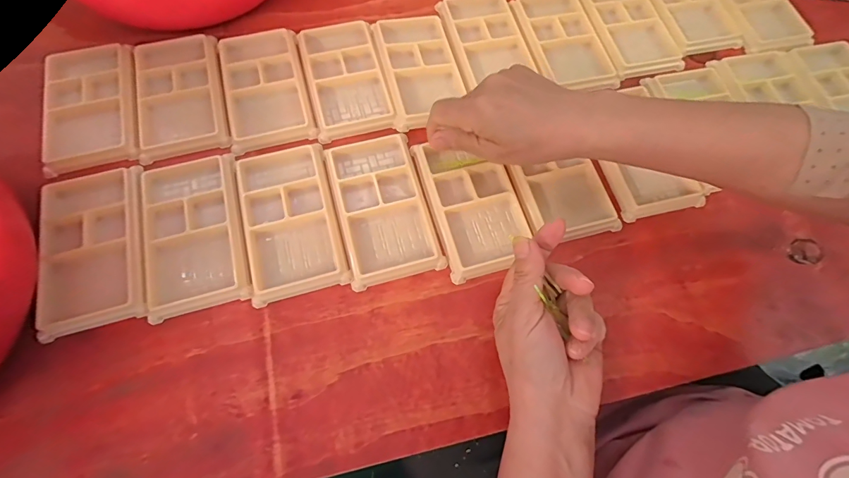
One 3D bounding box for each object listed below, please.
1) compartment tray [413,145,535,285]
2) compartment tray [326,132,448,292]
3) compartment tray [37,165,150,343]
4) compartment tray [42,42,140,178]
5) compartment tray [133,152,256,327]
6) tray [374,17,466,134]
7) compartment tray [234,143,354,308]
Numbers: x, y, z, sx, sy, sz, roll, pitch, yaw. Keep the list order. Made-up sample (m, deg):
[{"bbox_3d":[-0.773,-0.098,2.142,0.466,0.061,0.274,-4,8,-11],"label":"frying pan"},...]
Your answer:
[{"bbox_3d":[0.043,-0.032,0.353,0.076,0.017,0.129,-15,71,-8],"label":"compartment tray"},{"bbox_3d":[-0.037,-0.032,0.351,0.077,0.017,0.138,-14,71,-7],"label":"compartment tray"},{"bbox_3d":[-0.270,0.004,0.324,0.079,0.011,0.136,-16,71,-8],"label":"compartment tray"},{"bbox_3d":[-0.310,-0.126,0.367,0.080,0.010,0.131,-14,71,-7],"label":"compartment tray"},{"bbox_3d":[-0.193,-0.009,0.330,0.084,0.009,0.136,-16,71,-8],"label":"compartment tray"},{"bbox_3d":[-0.003,-0.174,0.400,0.075,0.014,0.137,-10,71,-6],"label":"tray"},{"bbox_3d":[-0.115,-0.019,0.339,0.080,0.009,0.136,-15,71,-8],"label":"compartment tray"}]

